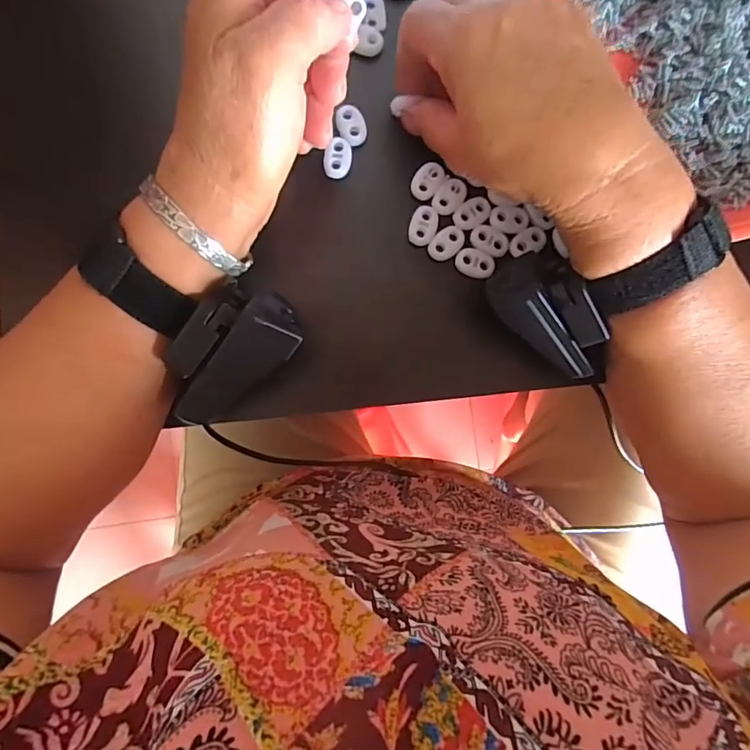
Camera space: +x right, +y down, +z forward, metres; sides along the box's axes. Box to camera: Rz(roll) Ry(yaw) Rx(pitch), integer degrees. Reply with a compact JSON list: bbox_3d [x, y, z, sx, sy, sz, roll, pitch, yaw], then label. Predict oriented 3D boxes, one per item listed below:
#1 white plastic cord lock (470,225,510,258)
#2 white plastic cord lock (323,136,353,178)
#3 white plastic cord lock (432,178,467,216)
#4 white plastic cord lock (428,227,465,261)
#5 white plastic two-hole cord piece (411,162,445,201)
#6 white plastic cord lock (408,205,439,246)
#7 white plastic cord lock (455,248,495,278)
[{"bbox_3d":[0.066,-0.077,0.292,0.022,0.004,0.015,29,85,-3],"label":"white plastic cord lock"},{"bbox_3d":[-0.021,-0.122,0.288,0.014,0.004,0.022,10,87,-5],"label":"white plastic cord lock"},{"bbox_3d":[0.042,-0.101,0.291,0.014,0.004,0.022,38,85,-3],"label":"white plastic cord lock"},{"bbox_3d":[0.041,-0.075,0.292,0.015,0.004,0.023,45,85,-2],"label":"white plastic cord lock"},{"bbox_3d":[0.030,-0.110,0.291,0.014,0.004,0.022,33,85,-3],"label":"white plastic two-hole cord piece"},{"bbox_3d":[0.028,-0.085,0.291,0.015,0.004,0.022,17,86,-4],"label":"white plastic cord lock"},{"bbox_3d":[0.057,-0.064,0.292,0.022,0.004,0.015,21,86,-4],"label":"white plastic cord lock"}]

